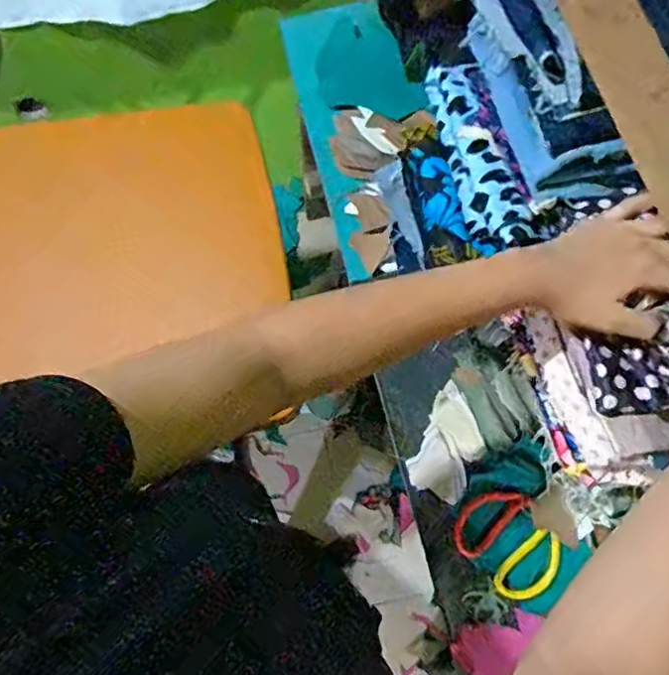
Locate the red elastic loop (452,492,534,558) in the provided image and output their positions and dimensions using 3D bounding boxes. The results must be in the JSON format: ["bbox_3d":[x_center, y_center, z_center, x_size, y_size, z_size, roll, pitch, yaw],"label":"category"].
[{"bbox_3d":[0.186,0.221,0.709,0.051,0.005,0.105,44,94,13],"label":"red elastic loop"}]

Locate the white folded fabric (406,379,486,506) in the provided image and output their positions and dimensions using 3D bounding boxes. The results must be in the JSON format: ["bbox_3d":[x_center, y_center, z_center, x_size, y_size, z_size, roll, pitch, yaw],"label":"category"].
[{"bbox_3d":[0.152,0.138,0.750,0.080,0.017,0.134,25,73,8],"label":"white folded fabric"}]

